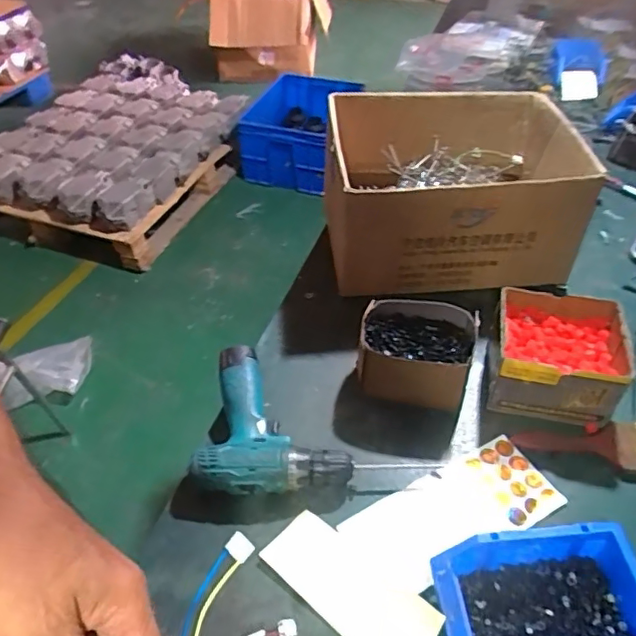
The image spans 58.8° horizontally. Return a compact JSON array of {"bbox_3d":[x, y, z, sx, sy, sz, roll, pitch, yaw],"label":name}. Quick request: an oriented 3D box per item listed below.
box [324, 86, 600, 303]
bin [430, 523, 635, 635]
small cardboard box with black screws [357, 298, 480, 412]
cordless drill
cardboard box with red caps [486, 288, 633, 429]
[{"bbox_3d":[0.211,-0.214,0.930,0.396,0.195,0.312,-6,45,-5],"label":"box"},{"bbox_3d":[0.215,0.268,0.530,0.196,0.076,0.115,-3,45,-2],"label":"bin"},{"bbox_3d":[0.126,0.047,0.748,0.150,0.086,0.116,11,46,12],"label":"small cardboard box with black screws"},{"bbox_3d":[-0.001,0.129,0.697,0.275,0.050,0.192,2,45,3],"label":"cordless drill"},{"bbox_3d":[0.304,0.051,0.732,0.155,0.093,0.143,10,46,11],"label":"cardboard box with red caps"}]

